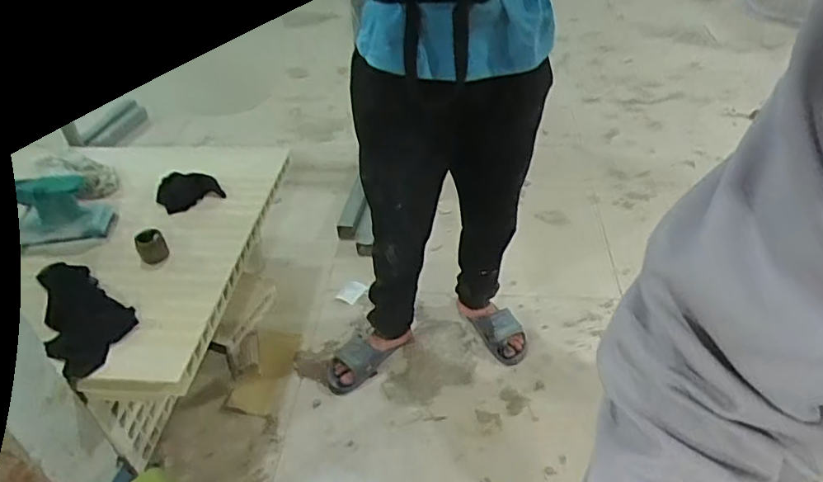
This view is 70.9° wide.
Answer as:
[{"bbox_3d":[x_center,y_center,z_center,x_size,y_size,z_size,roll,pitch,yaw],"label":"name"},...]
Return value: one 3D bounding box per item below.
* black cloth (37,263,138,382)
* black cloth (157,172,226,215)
[{"bbox_3d":[-0.624,0.125,1.080,0.137,0.024,0.318,-31,48,-30],"label":"black cloth"},{"bbox_3d":[-0.515,-0.119,1.334,0.135,0.039,0.110,-30,48,-29],"label":"black cloth"}]

